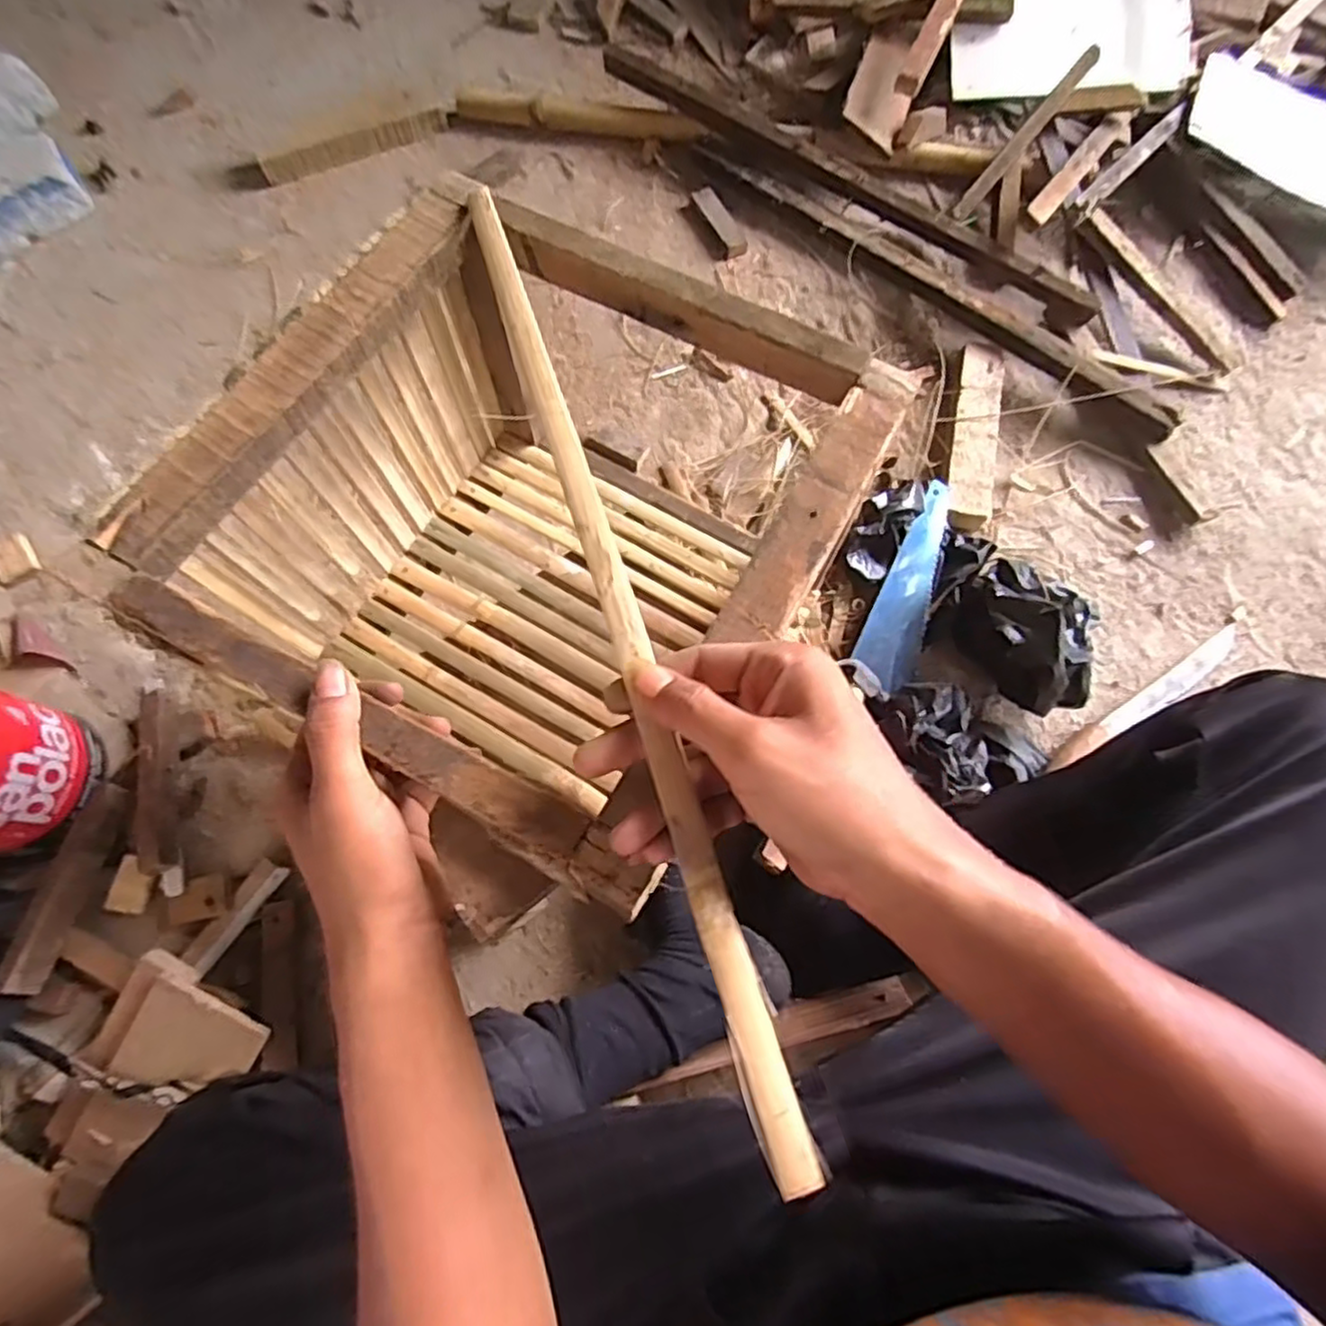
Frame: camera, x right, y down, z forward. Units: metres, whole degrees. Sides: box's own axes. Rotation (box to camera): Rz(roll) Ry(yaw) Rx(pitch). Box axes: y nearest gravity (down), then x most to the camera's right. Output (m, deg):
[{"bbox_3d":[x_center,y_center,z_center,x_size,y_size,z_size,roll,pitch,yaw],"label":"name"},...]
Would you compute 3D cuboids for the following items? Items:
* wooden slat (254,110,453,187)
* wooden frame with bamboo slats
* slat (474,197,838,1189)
[{"bbox_3d":[-0.439,-0.741,1.014,0.266,0.024,0.022,-20,72,-8],"label":"wooden slat"},{"bbox_3d":[-0.075,-0.073,0.473,0.309,0.267,0.309,31,78,6],"label":"wooden frame with bamboo slats"},{"bbox_3d":[-0.027,-0.046,0.317,0.018,0.008,0.487,-17,69,-5],"label":"slat"}]

